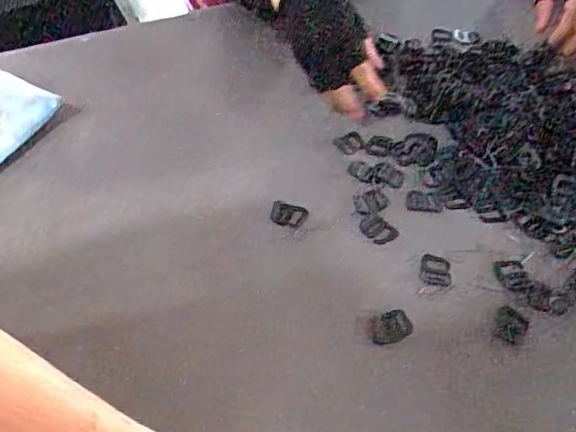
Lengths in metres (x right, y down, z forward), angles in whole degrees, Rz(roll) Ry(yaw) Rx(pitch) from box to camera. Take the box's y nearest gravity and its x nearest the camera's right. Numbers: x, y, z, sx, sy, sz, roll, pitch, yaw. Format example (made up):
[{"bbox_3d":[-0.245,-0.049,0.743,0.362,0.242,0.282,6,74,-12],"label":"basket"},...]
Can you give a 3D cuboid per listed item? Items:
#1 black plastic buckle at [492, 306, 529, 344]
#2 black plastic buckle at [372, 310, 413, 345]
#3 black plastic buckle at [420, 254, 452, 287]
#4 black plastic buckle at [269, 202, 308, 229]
[{"bbox_3d":[0.177,0.088,0.458,0.024,0.004,0.031,28,56,24],"label":"black plastic buckle"},{"bbox_3d":[0.083,0.089,0.458,0.032,0.005,0.027,-4,49,-1],"label":"black plastic buckle"},{"bbox_3d":[0.128,0.048,0.499,0.026,0.004,0.031,6,50,8],"label":"black plastic buckle"},{"bbox_3d":[0.000,-0.002,0.539,0.034,0.004,0.025,15,52,15],"label":"black plastic buckle"}]

